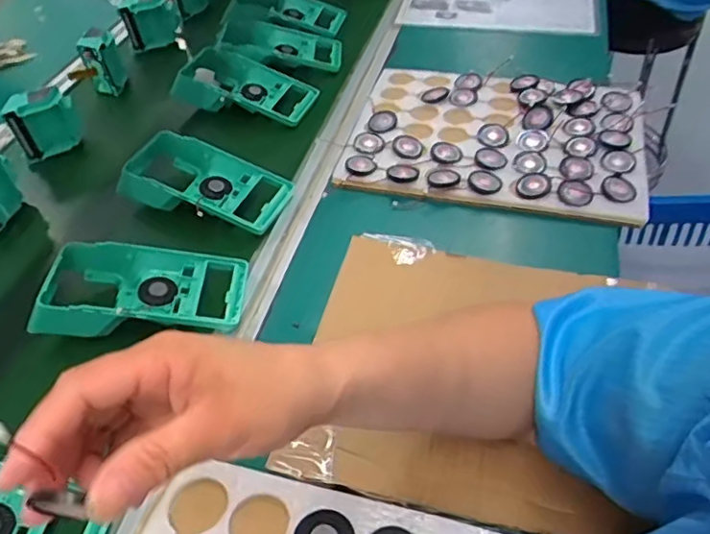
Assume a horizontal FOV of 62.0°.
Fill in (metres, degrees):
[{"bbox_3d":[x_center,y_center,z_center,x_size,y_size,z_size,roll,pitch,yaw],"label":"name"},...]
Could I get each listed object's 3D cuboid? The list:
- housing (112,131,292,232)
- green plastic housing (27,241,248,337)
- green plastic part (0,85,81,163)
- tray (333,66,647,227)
[{"bbox_3d":[-0.165,-0.090,0.653,0.185,0.055,0.096,13,49,18],"label":"housing"},{"bbox_3d":[-0.195,0.016,0.536,0.179,0.047,0.093,-4,46,3],"label":"green plastic housing"},{"bbox_3d":[-0.384,-0.173,0.742,0.081,0.085,0.045,-28,50,-19],"label":"green plastic part"},{"bbox_3d":[0.163,-0.155,0.682,0.314,0.022,0.249,10,48,16],"label":"tray"}]

